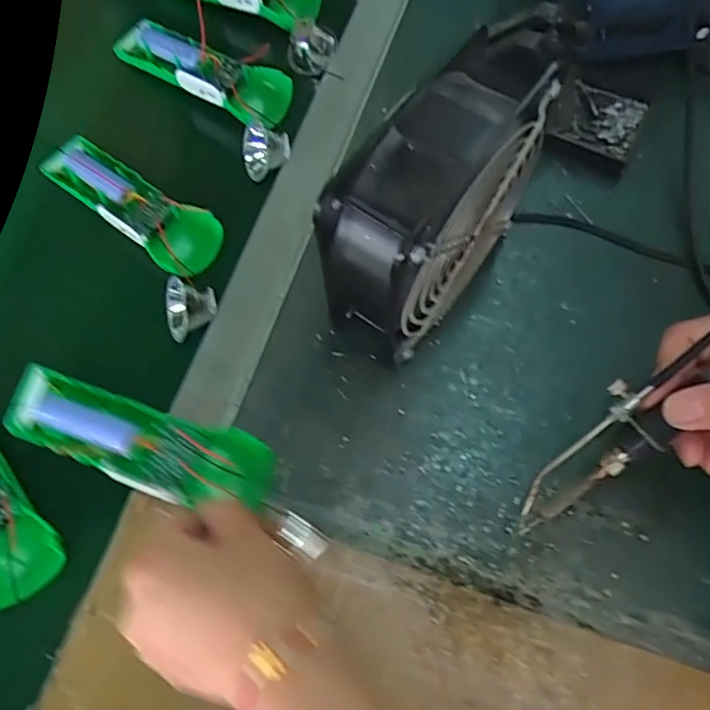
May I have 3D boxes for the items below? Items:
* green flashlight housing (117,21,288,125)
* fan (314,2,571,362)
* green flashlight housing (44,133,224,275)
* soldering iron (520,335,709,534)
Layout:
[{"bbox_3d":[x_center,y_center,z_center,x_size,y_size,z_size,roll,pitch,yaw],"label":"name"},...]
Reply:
[{"bbox_3d":[-0.118,-0.221,0.452,0.139,0.024,0.043,25,71,13],"label":"green flashlight housing"},{"bbox_3d":[0.046,-0.077,0.346,0.056,0.153,0.133,36,74,16],"label":"fan"},{"bbox_3d":[-0.159,-0.107,0.426,0.140,0.034,0.046,33,73,15],"label":"green flashlight housing"},{"bbox_3d":[0.159,0.015,0.293,0.207,0.018,0.032,-43,71,16],"label":"soldering iron"}]

